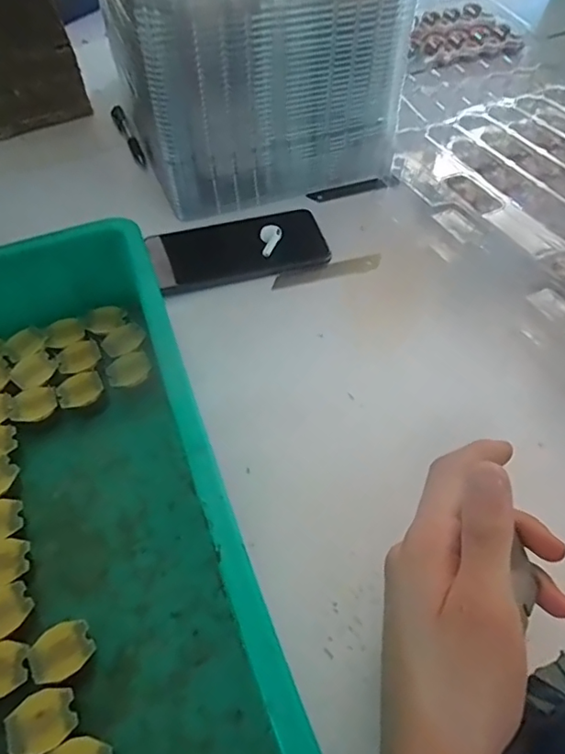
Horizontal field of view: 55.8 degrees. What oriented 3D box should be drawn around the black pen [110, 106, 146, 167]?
[{"bbox_3d":[-0.179,-0.279,0.615,0.015,0.009,0.133,-21,54,-10],"label":"black pen"}]

